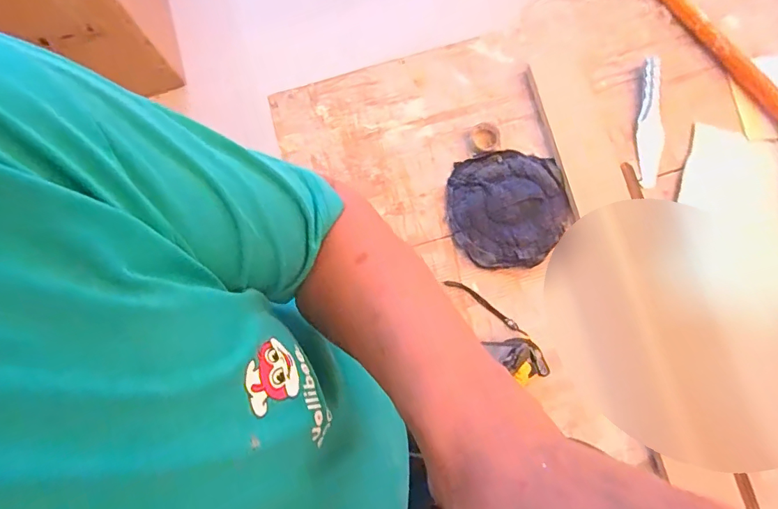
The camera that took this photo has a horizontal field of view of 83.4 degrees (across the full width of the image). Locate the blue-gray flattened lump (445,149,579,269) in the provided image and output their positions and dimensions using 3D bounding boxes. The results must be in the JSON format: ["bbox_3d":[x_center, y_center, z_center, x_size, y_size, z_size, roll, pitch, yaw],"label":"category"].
[{"bbox_3d":[0.172,-0.066,0.620,0.169,0.018,0.166,0,77,1],"label":"blue-gray flattened lump"}]

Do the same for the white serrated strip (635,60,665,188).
[{"bbox_3d":[0.388,-0.193,0.642,0.040,0.016,0.191,11,82,-2],"label":"white serrated strip"}]

